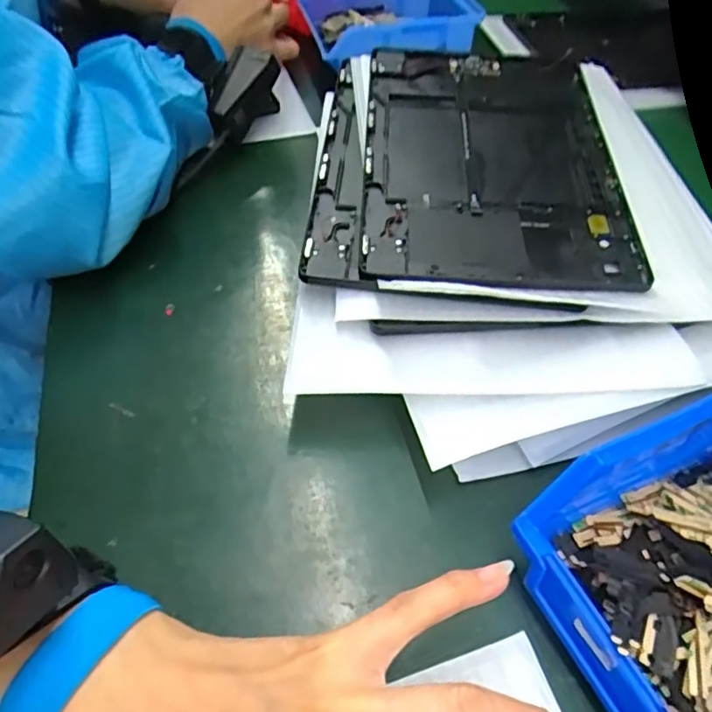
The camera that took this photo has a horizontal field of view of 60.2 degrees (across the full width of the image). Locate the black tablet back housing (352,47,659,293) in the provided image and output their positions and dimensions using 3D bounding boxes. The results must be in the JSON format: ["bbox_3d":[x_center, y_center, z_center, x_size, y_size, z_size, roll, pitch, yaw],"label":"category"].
[{"bbox_3d":[0.085,-0.131,0.394,0.153,0.012,0.234,4,51,-1],"label":"black tablet back housing"}]

